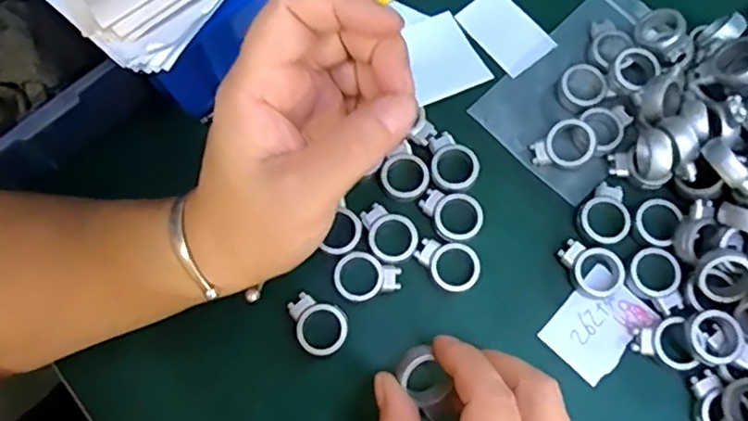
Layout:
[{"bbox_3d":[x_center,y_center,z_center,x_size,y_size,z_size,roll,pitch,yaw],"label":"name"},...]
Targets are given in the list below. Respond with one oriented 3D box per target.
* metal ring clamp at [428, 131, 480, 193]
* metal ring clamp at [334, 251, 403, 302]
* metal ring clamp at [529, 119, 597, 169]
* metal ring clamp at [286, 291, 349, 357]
[{"bbox_3d":[0.042,-0.026,0.333,0.027,0.005,0.034,-42,77,-9],"label":"metal ring clamp"},{"bbox_3d":[-0.003,0.034,0.315,0.034,0.005,0.025,3,75,3],"label":"metal ring clamp"},{"bbox_3d":[0.104,-0.034,0.333,0.034,0.010,0.026,-43,82,30],"label":"metal ring clamp"},{"bbox_3d":[-0.029,0.057,0.310,0.026,0.007,0.034,-40,77,-9],"label":"metal ring clamp"}]

